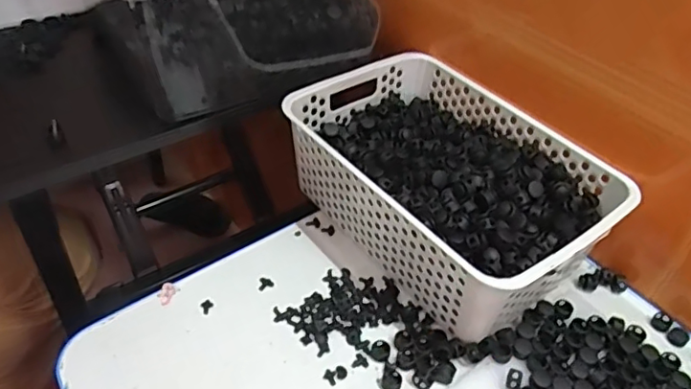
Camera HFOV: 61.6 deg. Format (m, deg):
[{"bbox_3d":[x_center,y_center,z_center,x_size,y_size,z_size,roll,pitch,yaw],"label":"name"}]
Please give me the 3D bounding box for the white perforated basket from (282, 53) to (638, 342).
[{"bbox_3d":[0.101,-0.009,0.595,0.204,0.111,0.304,-27,51,-29],"label":"white perforated basket"}]

